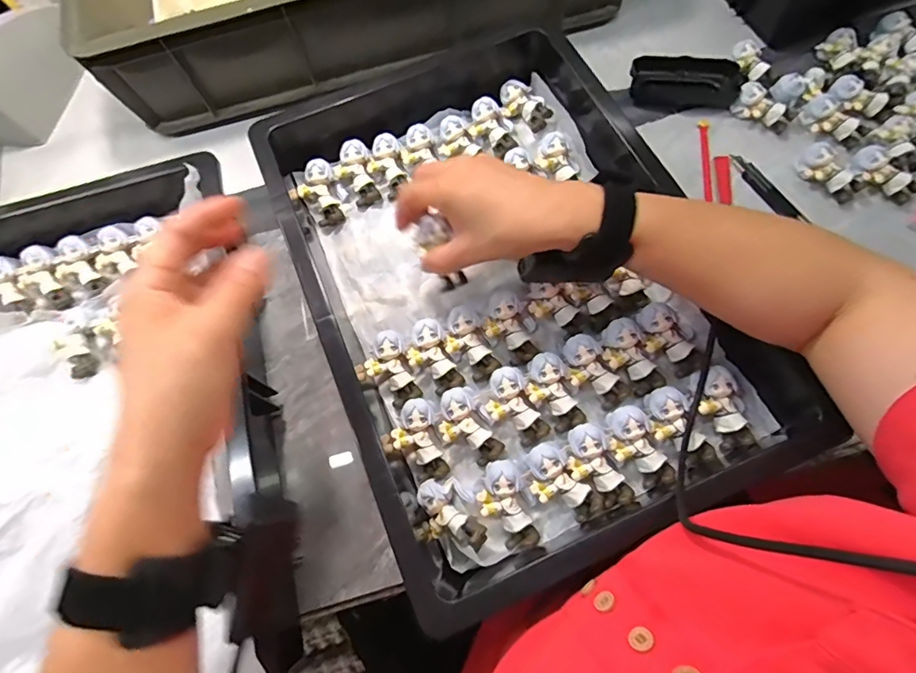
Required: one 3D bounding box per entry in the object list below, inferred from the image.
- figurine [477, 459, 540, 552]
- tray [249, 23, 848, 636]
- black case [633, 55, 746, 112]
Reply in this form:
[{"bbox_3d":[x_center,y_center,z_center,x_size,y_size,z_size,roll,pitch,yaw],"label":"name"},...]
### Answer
[{"bbox_3d":[0.040,0.126,0.358,0.038,0.027,0.063,-32,72,-7],"label":"figurine"},{"bbox_3d":[0.035,-0.066,0.420,0.318,0.072,0.482,-23,71,-4],"label":"tray"},{"bbox_3d":[0.255,-0.285,0.543,0.118,0.034,0.055,19,73,10],"label":"black case"}]

